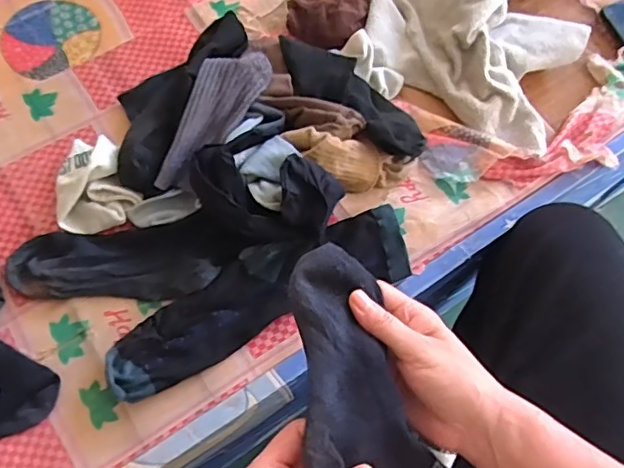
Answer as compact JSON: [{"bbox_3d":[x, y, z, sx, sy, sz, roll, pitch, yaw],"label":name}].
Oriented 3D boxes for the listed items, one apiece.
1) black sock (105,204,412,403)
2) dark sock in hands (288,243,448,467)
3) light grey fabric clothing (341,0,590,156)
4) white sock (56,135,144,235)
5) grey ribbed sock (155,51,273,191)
[{"bbox_3d":[-0.047,0.056,0.518,0.288,0.028,0.079,-23,70,-11],"label":"black sock"},{"bbox_3d":[0.029,0.103,0.367,0.083,0.049,0.191,-19,81,-8],"label":"dark sock in hands"},{"bbox_3d":[0.157,-0.217,0.612,0.266,0.066,0.187,29,69,9],"label":"light grey fabric clothing"},{"bbox_3d":[-0.216,-0.053,0.548,0.078,0.049,0.097,-17,69,-9],"label":"white sock"},{"bbox_3d":[-0.102,-0.117,0.549,0.057,0.041,0.166,30,69,10],"label":"grey ribbed sock"}]

